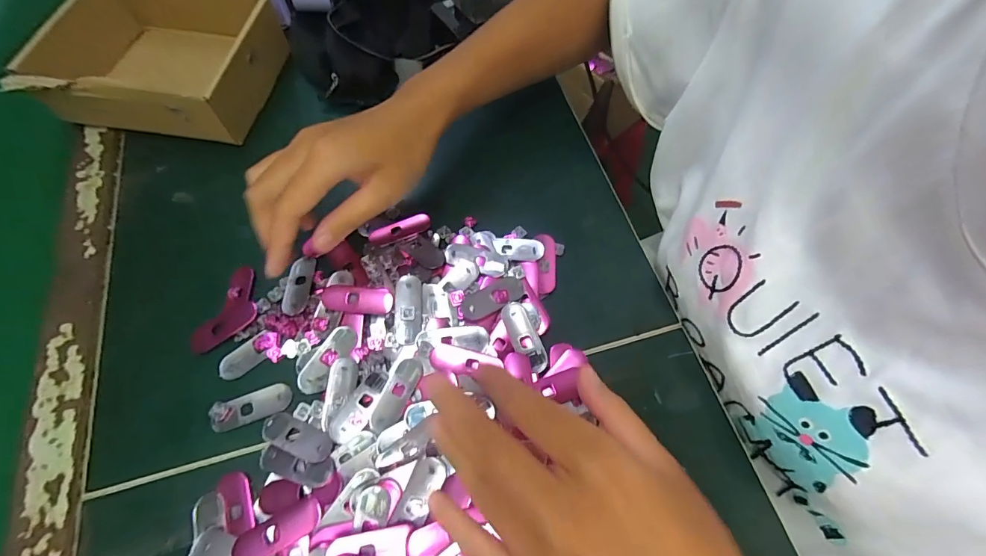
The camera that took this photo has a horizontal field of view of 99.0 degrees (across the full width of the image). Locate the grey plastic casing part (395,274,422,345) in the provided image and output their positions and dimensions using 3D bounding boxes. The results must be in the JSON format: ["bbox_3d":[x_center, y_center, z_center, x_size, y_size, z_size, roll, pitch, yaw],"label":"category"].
[{"bbox_3d":[-0.060,0.022,0.296,0.018,0.005,0.049,-2,66,0],"label":"grey plastic casing part"}]

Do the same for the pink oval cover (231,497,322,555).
[{"bbox_3d":[-0.123,0.145,0.239,0.051,0.004,0.018,-27,68,-11],"label":"pink oval cover"}]

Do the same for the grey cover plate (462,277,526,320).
[{"bbox_3d":[0.000,0.012,0.297,0.049,0.008,0.020,-26,68,-11],"label":"grey cover plate"}]

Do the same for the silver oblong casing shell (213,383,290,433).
[{"bbox_3d":[-0.158,0.083,0.275,0.049,0.004,0.019,-19,67,-7],"label":"silver oblong casing shell"}]

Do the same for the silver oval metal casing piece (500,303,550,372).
[{"bbox_3d":[0.022,0.040,0.288,0.019,0.005,0.049,-23,67,-9],"label":"silver oval metal casing piece"}]

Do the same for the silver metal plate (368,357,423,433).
[{"bbox_3d":[-0.063,0.074,0.271,0.019,0.004,0.048,26,69,12],"label":"silver metal plate"}]

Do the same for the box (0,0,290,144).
[{"bbox_3d":[-0.294,-0.199,0.376,0.179,0.055,0.149,2,65,1],"label":"box"}]

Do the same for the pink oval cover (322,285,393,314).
[{"bbox_3d":[-0.097,0.015,0.300,0.050,0.006,0.019,1,66,1],"label":"pink oval cover"}]

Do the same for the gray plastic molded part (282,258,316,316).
[{"bbox_3d":[-0.143,0.005,0.310,0.019,0.004,0.047,-2,56,0],"label":"gray plastic molded part"}]

